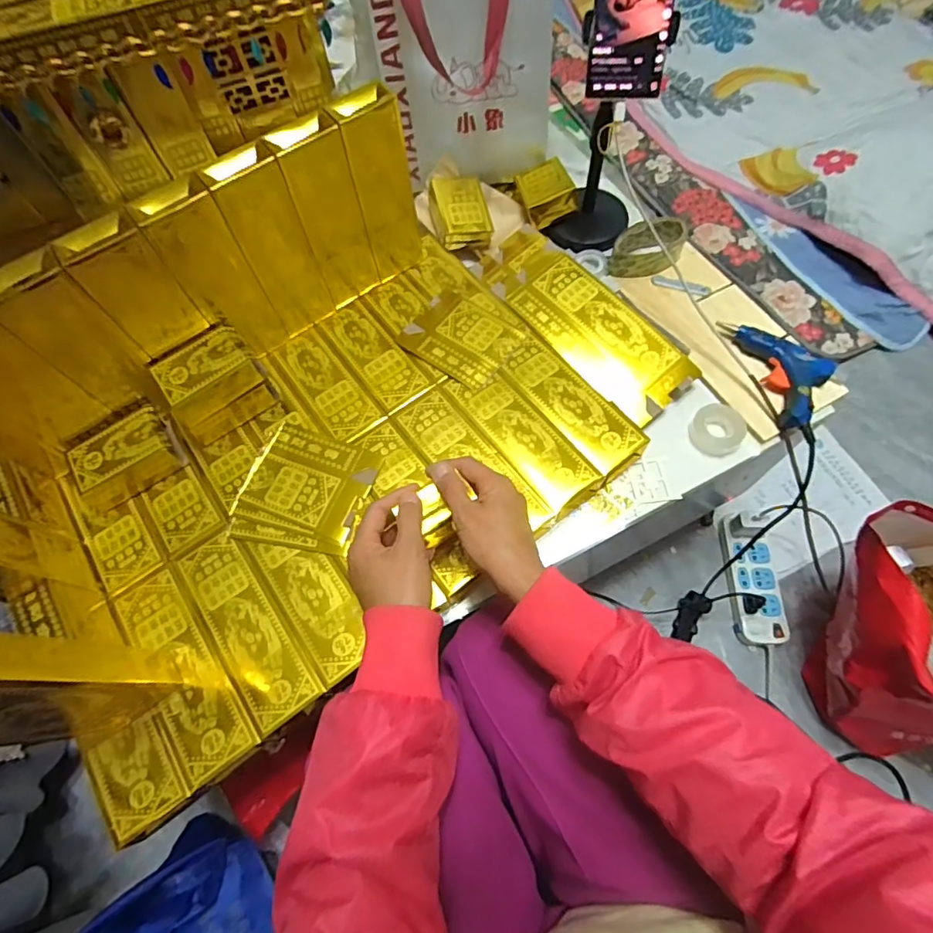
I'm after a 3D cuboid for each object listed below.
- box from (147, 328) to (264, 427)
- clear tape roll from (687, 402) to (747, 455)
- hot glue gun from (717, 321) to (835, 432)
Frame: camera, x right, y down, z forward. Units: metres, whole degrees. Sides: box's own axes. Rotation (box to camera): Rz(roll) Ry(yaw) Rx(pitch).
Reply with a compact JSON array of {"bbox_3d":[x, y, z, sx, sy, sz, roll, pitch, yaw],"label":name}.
[{"bbox_3d":[-0.266,-0.090,0.552,0.096,0.069,0.064,-37,68,-13],"label":"box"},{"bbox_3d":[0.273,-0.042,0.564,0.060,0.019,0.052,-41,69,-15],"label":"clear tape roll"},{"bbox_3d":[0.354,-0.113,0.578,0.079,0.030,0.145,-17,65,-4],"label":"hot glue gun"}]

